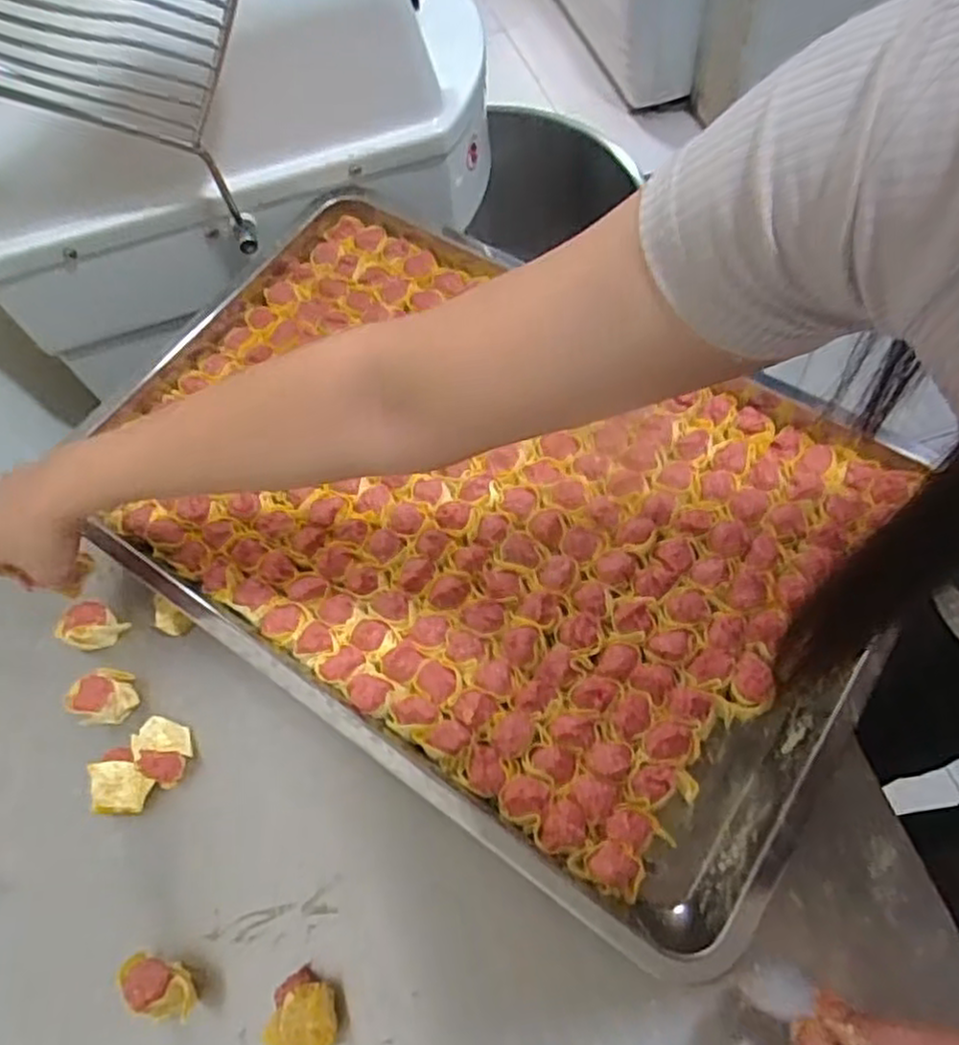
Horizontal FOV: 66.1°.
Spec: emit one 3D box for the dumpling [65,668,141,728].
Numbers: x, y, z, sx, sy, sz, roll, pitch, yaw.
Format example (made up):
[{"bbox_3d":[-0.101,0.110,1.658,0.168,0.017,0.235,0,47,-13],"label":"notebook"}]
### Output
[{"bbox_3d":[-0.267,0.122,0.522,0.037,0.038,0.033,-22,65,-8],"label":"dumpling"}]

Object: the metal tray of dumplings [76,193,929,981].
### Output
[{"bbox_3d":[0.009,-0.015,0.554,0.559,0.054,0.380,35,70,18],"label":"metal tray of dumplings"}]

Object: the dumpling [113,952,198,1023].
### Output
[{"bbox_3d":[-0.193,0.278,0.442,0.047,0.040,0.029,10,64,7],"label":"dumpling"}]

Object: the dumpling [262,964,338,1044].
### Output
[{"bbox_3d":[-0.103,0.292,0.434,0.041,0.027,0.042,-1,63,2],"label":"dumpling"}]

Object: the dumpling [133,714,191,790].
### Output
[{"bbox_3d":[-0.219,0.157,0.508,0.034,0.025,0.039,19,66,12],"label":"dumpling"}]

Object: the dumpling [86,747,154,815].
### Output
[{"bbox_3d":[-0.241,0.175,0.500,0.036,0.030,0.041,-4,63,1],"label":"dumpling"}]

